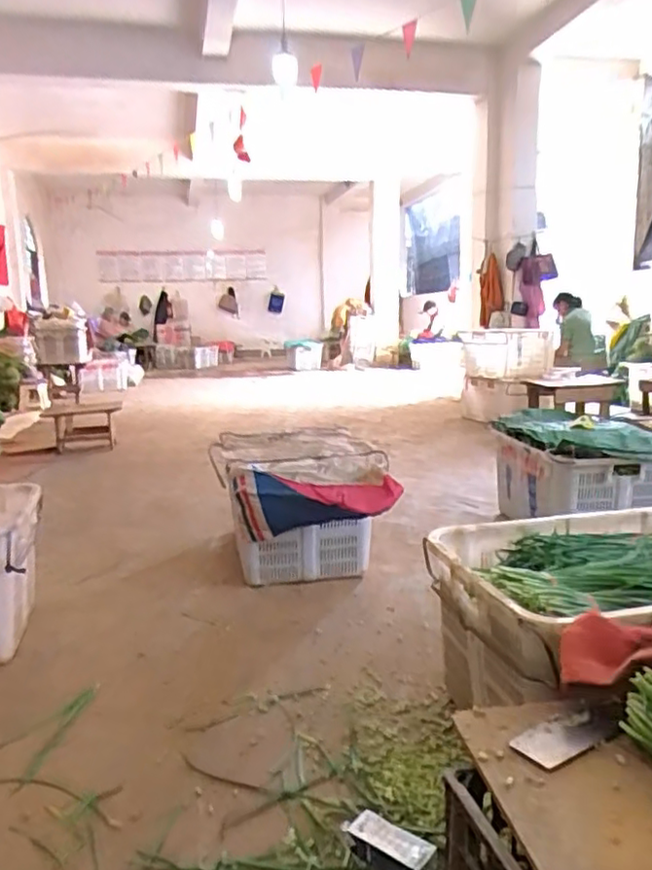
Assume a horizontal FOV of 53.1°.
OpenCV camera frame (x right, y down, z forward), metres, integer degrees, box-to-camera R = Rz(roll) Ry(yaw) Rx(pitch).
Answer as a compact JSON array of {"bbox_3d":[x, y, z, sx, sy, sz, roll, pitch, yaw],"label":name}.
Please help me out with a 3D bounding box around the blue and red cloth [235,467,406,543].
[{"bbox_3d":[-0.030,0.207,1.904,0.484,0.185,0.069,0,10,8],"label":"blue and red cloth"}]

